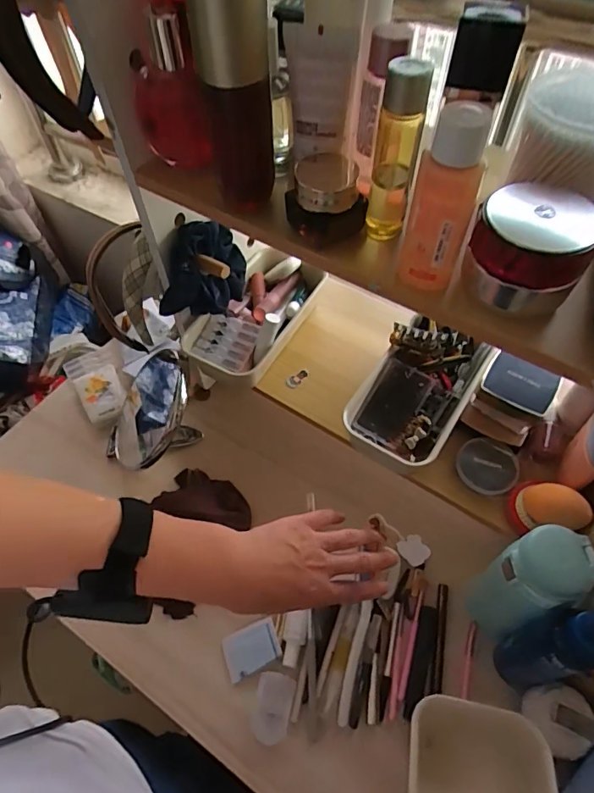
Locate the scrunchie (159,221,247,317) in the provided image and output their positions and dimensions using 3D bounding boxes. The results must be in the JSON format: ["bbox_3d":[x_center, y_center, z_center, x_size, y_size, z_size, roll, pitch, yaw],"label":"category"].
[{"bbox_3d":[-0.098,-0.127,0.500,0.044,0.094,0.105,22,60,15],"label":"scrunchie"}]

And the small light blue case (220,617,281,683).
[{"bbox_3d":[-0.046,0.255,0.480,0.055,0.004,0.040,-21,59,-12],"label":"small light blue case"}]

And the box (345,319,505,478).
[{"bbox_3d":[0.129,-0.008,0.503,0.106,0.052,0.177,25,60,16],"label":"box"}]

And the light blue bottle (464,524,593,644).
[{"bbox_3d":[0.201,0.170,0.437,0.066,0.175,0.062,-35,63,-20],"label":"light blue bottle"}]

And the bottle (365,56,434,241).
[{"bbox_3d":[0.064,-0.155,0.313,0.027,0.108,0.026,8,57,6],"label":"bottle"}]

